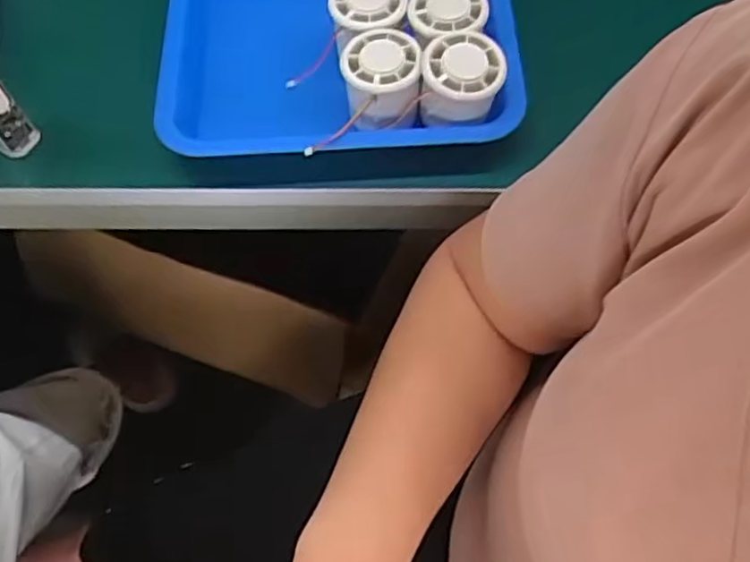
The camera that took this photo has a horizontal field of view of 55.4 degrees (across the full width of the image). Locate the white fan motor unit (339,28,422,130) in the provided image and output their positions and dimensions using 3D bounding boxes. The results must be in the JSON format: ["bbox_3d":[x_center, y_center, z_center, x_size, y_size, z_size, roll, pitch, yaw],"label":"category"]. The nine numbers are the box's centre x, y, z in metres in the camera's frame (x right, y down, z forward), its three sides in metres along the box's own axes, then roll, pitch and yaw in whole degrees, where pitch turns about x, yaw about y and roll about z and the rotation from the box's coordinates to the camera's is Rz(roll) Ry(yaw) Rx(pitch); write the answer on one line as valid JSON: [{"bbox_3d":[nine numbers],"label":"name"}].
[{"bbox_3d":[0.005,-0.144,0.513,0.053,0.043,0.056,-5,62,0],"label":"white fan motor unit"}]

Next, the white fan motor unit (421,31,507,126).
[{"bbox_3d":[0.062,-0.142,0.504,0.055,0.043,0.053,-1,62,2],"label":"white fan motor unit"}]

